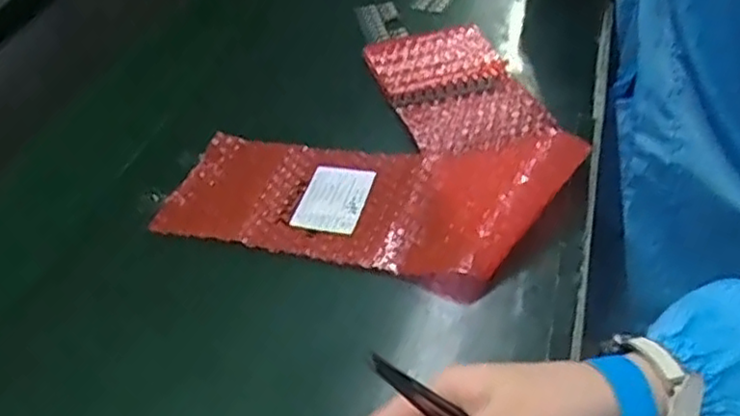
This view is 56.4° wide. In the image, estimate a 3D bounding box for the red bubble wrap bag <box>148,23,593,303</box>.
[{"bbox_3d":[0.023,-0.071,0.584,0.297,0.043,0.335,10,44,19],"label":"red bubble wrap bag"}]

